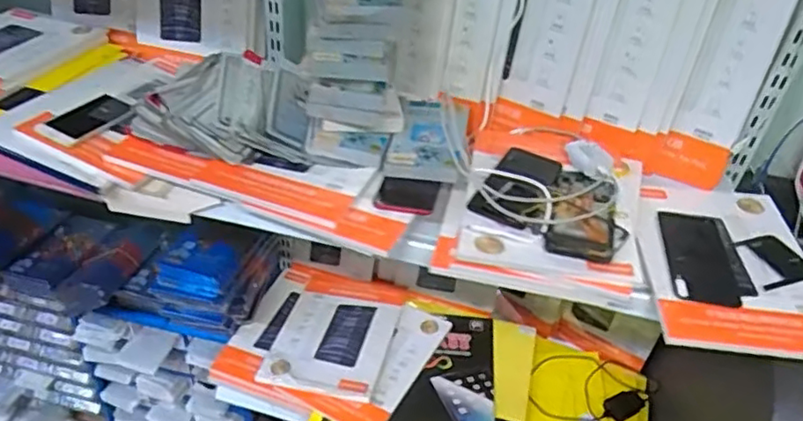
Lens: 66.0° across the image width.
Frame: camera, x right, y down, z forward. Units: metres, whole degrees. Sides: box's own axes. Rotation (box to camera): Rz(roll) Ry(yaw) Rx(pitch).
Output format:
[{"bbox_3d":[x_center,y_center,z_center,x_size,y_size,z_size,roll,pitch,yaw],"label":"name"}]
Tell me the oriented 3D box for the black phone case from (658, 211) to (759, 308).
[{"bbox_3d":[0.348,0.053,0.716,0.085,0.009,0.149,8,38,2],"label":"black phone case"}]

